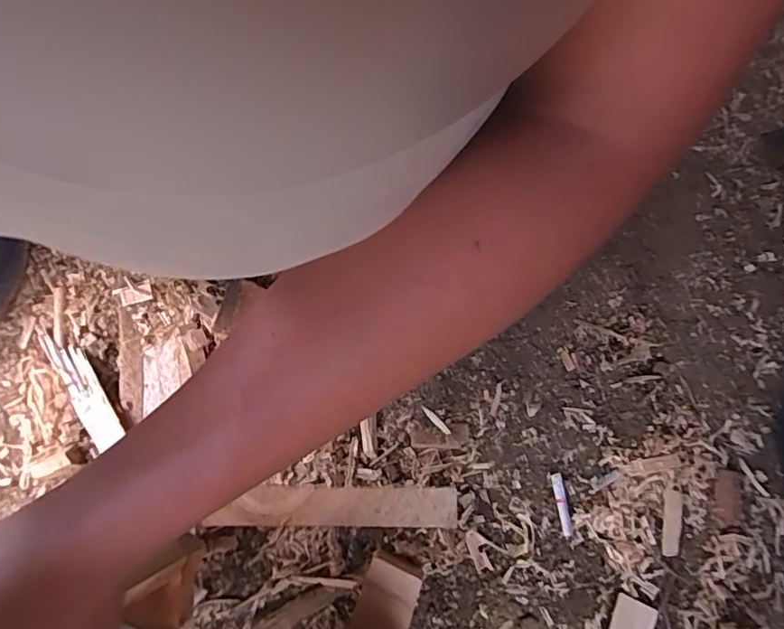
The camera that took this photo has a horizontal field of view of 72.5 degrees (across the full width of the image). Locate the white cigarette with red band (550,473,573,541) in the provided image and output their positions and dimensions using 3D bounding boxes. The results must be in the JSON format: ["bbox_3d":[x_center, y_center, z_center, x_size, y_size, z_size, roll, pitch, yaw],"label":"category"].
[{"bbox_3d":[0.137,0.155,0.432,0.009,0.006,0.051,-6,73,-1],"label":"white cigarette with red band"}]

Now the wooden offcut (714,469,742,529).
[{"bbox_3d":[0.268,0.146,0.425,0.020,0.004,0.043,12,74,5],"label":"wooden offcut"}]

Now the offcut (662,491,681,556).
[{"bbox_3d":[0.220,0.163,0.419,0.014,0.004,0.049,11,74,4],"label":"offcut"}]

